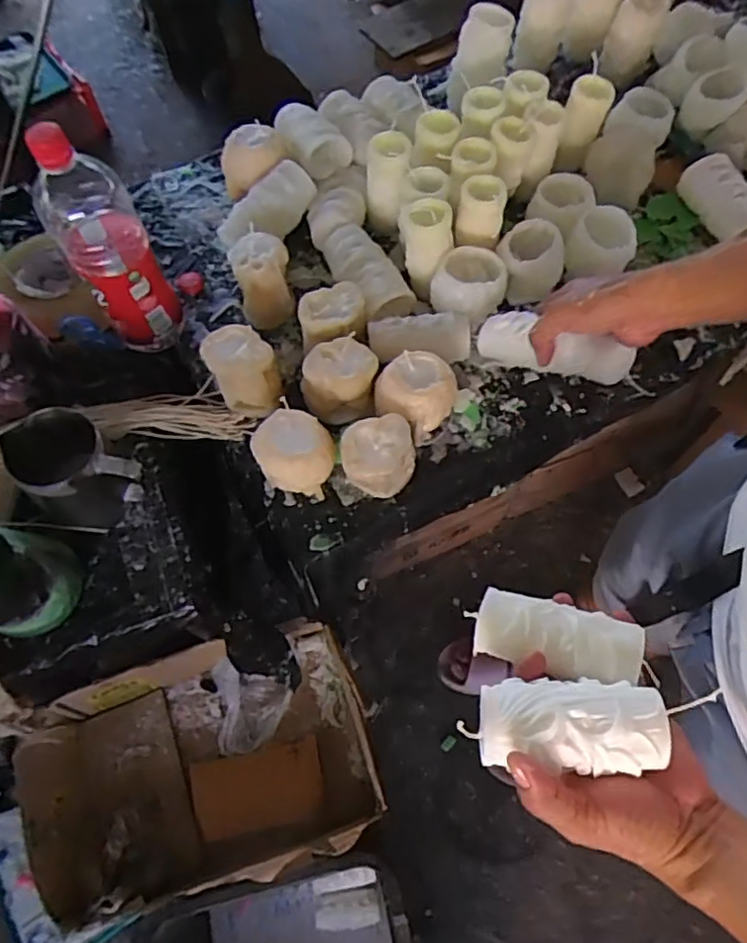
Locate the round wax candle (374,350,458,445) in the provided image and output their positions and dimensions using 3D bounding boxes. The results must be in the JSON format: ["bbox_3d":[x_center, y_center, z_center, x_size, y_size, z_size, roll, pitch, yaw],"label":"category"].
[{"bbox_3d":[0.044,-0.074,0.653,0.078,0.085,0.072,15,67,8],"label":"round wax candle"}]

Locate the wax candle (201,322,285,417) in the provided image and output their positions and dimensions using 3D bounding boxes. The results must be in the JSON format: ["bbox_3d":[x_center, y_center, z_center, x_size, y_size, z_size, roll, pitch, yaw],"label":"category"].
[{"bbox_3d":[-0.138,-0.104,0.677,0.064,0.081,0.069,-1,65,1],"label":"wax candle"}]

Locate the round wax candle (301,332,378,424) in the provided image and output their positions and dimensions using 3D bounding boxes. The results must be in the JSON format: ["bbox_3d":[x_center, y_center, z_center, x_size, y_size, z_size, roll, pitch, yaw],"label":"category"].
[{"bbox_3d":[-0.033,-0.094,0.664,0.072,0.076,0.063,-36,69,-14],"label":"round wax candle"}]

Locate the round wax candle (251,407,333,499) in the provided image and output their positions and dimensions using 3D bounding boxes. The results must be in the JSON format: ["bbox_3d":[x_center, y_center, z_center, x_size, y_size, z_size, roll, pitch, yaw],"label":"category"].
[{"bbox_3d":[-0.077,-0.015,0.629,0.072,0.088,0.068,-1,65,1],"label":"round wax candle"}]

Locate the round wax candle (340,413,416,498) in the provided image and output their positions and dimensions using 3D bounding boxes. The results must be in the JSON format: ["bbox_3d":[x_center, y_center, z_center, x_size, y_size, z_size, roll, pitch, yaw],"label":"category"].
[{"bbox_3d":[0.007,-0.011,0.626,0.074,0.079,0.064,-6,65,-1],"label":"round wax candle"}]

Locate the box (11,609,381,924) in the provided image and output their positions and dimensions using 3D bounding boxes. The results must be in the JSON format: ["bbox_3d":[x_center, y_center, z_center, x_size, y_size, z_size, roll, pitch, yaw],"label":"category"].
[{"bbox_3d":[-0.285,0.462,1.000,0.539,0.164,0.341,-15,66,-5],"label":"box"}]

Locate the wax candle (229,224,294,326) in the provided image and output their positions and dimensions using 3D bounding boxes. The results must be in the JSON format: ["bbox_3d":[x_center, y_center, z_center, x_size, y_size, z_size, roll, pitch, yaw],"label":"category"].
[{"bbox_3d":[-0.128,-0.225,0.742,0.064,0.086,0.084,-16,66,-6],"label":"wax candle"}]

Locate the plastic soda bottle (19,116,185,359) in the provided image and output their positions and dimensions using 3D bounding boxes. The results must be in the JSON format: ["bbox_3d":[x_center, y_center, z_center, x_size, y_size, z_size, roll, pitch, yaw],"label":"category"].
[{"bbox_3d":[-0.278,-0.235,0.660,0.079,0.263,0.097,-28,68,-11],"label":"plastic soda bottle"}]

